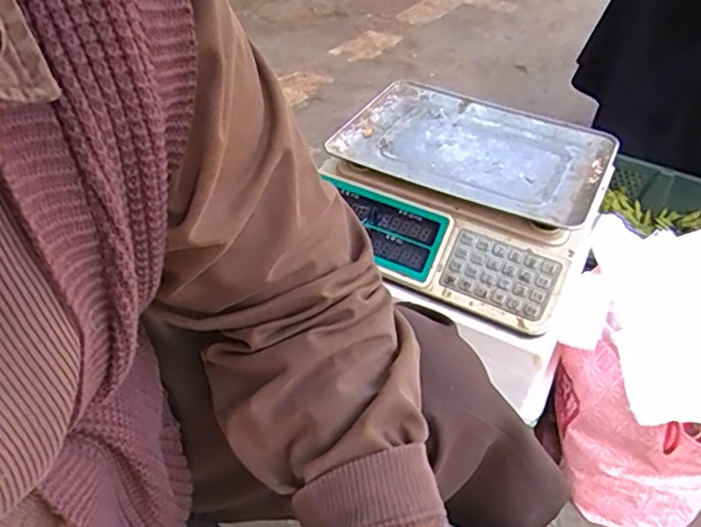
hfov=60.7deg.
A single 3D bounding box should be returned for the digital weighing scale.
[{"bbox_3d":[0.139,-0.094,0.772,0.328,0.102,0.317,22,44,21],"label":"digital weighing scale"}]

